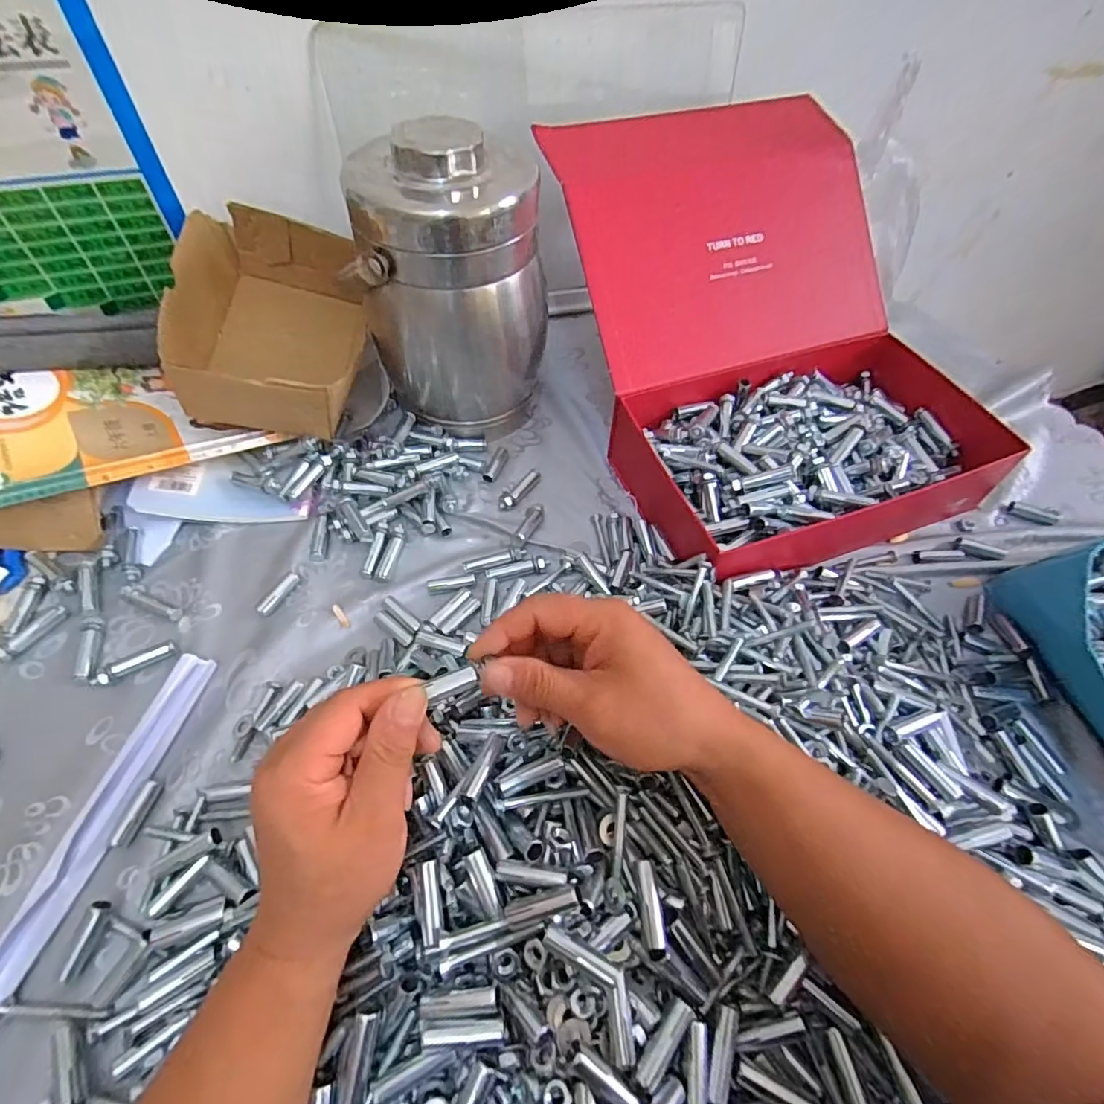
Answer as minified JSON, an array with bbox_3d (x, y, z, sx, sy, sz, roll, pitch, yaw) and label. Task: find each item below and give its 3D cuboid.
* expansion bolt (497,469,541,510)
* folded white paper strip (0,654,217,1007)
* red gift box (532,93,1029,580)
[{"bbox_3d":[-0.029,-0.060,0.507,0.014,0.010,0.055,32,61,18],"label":"expansion bolt"},{"bbox_3d":[-0.296,0.197,0.325,0.029,0.014,0.290,12,57,7],"label":"folded white paper strip"},{"bbox_3d":[0.193,-0.199,0.493,0.300,0.198,0.376,-15,58,-11],"label":"red gift box"}]

